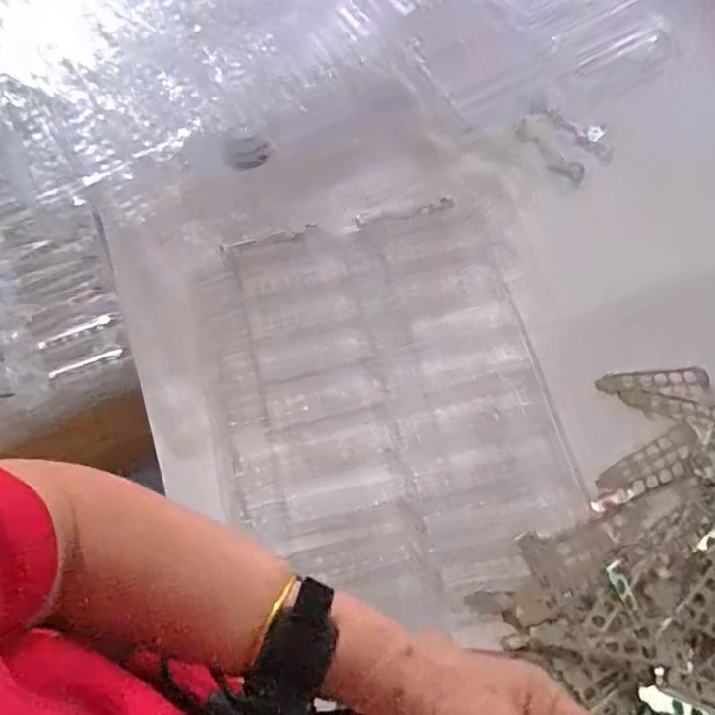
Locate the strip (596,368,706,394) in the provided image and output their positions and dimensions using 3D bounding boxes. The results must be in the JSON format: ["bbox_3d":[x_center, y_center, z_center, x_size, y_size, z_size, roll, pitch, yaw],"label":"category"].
[{"bbox_3d":[0.316,0.024,0.696,0.122,0.004,0.023,-5,67,-2],"label":"strip"}]

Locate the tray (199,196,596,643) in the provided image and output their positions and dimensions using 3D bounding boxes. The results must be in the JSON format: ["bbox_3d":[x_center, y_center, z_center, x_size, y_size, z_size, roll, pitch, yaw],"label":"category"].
[{"bbox_3d":[0.030,0.040,0.675,0.331,0.024,0.428,-12,68,-5],"label":"tray"}]

